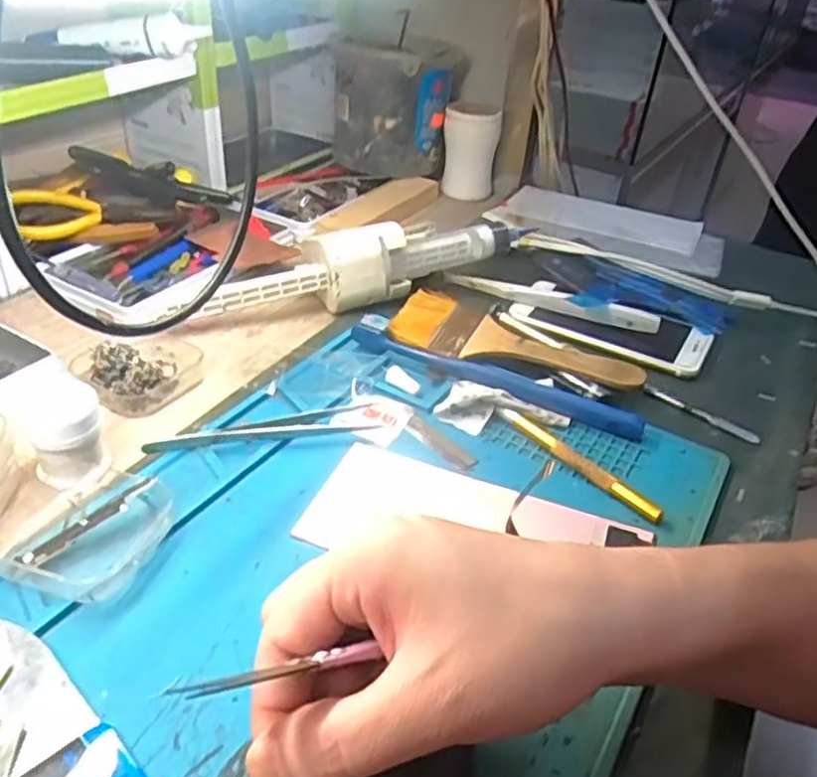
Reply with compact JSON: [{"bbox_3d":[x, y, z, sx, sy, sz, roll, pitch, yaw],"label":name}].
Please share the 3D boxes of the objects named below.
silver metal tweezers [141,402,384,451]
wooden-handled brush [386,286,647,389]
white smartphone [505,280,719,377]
[{"bbox_3d":[-0.074,0.024,0.381,0.122,0.008,0.020,-11,39,-22],"label":"silver metal tweezers"},{"bbox_3d":[0.070,-0.029,0.465,0.160,0.011,0.063,18,38,15],"label":"wooden-handled brush"},{"bbox_3d":[0.144,-0.047,0.507,0.133,0.005,0.066,23,39,21],"label":"white smartphone"}]

